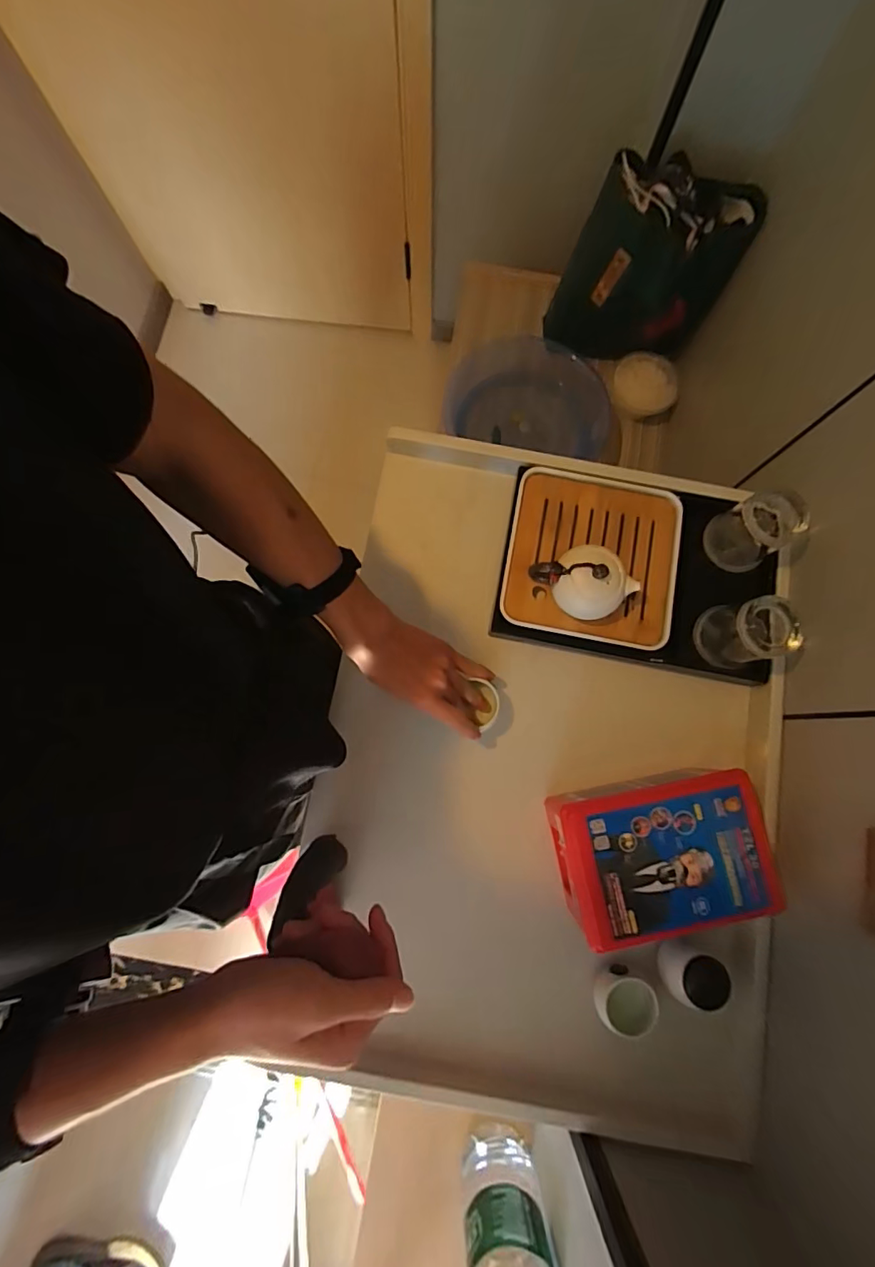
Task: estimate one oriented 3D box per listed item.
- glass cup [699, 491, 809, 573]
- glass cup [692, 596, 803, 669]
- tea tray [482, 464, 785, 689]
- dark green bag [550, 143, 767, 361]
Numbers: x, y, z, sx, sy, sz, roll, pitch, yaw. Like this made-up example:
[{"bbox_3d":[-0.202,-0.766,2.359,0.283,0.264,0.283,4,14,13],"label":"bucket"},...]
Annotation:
[{"bbox_3d":[0.376,-0.123,0.588,0.073,0.095,0.071,0,80,-1],"label":"glass cup"},{"bbox_3d":[0.341,0.000,0.569,0.062,0.107,0.069,-25,81,-5],"label":"glass cup"},{"bbox_3d":[0.240,-0.076,0.611,0.317,0.037,0.215,10,80,1],"label":"tea tray"},{"bbox_3d":[0.380,-0.679,0.928,0.279,0.262,0.158,5,80,0],"label":"dark green bag"}]

